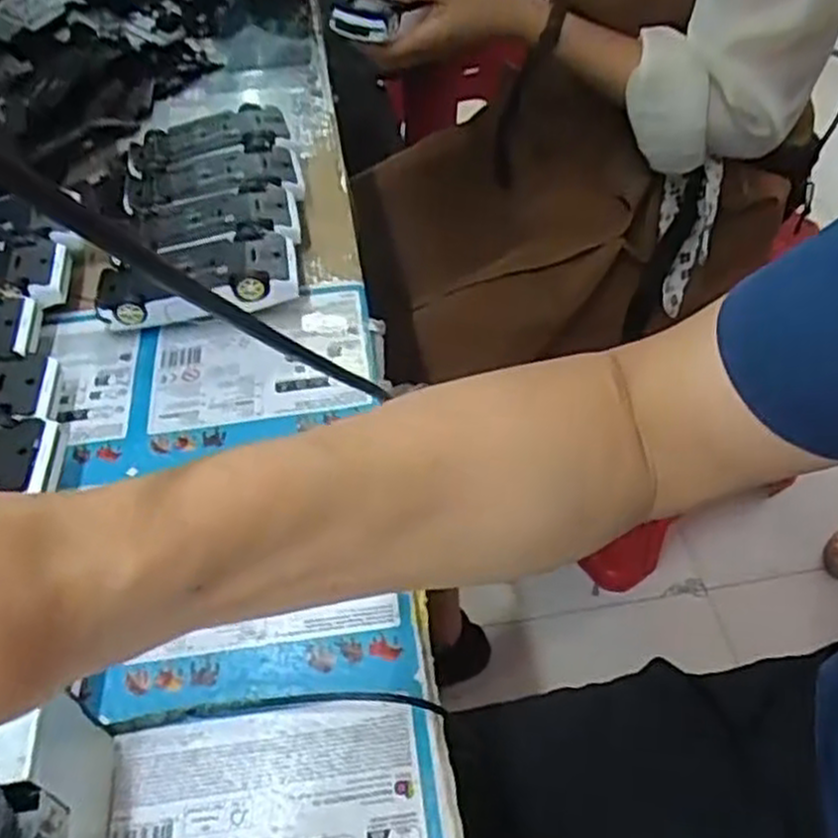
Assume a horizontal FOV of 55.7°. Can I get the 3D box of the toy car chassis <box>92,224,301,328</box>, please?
[{"bbox_3d":[-0.144,-0.089,0.525,0.131,0.035,0.061,-8,50,-4],"label":"toy car chassis"}]

